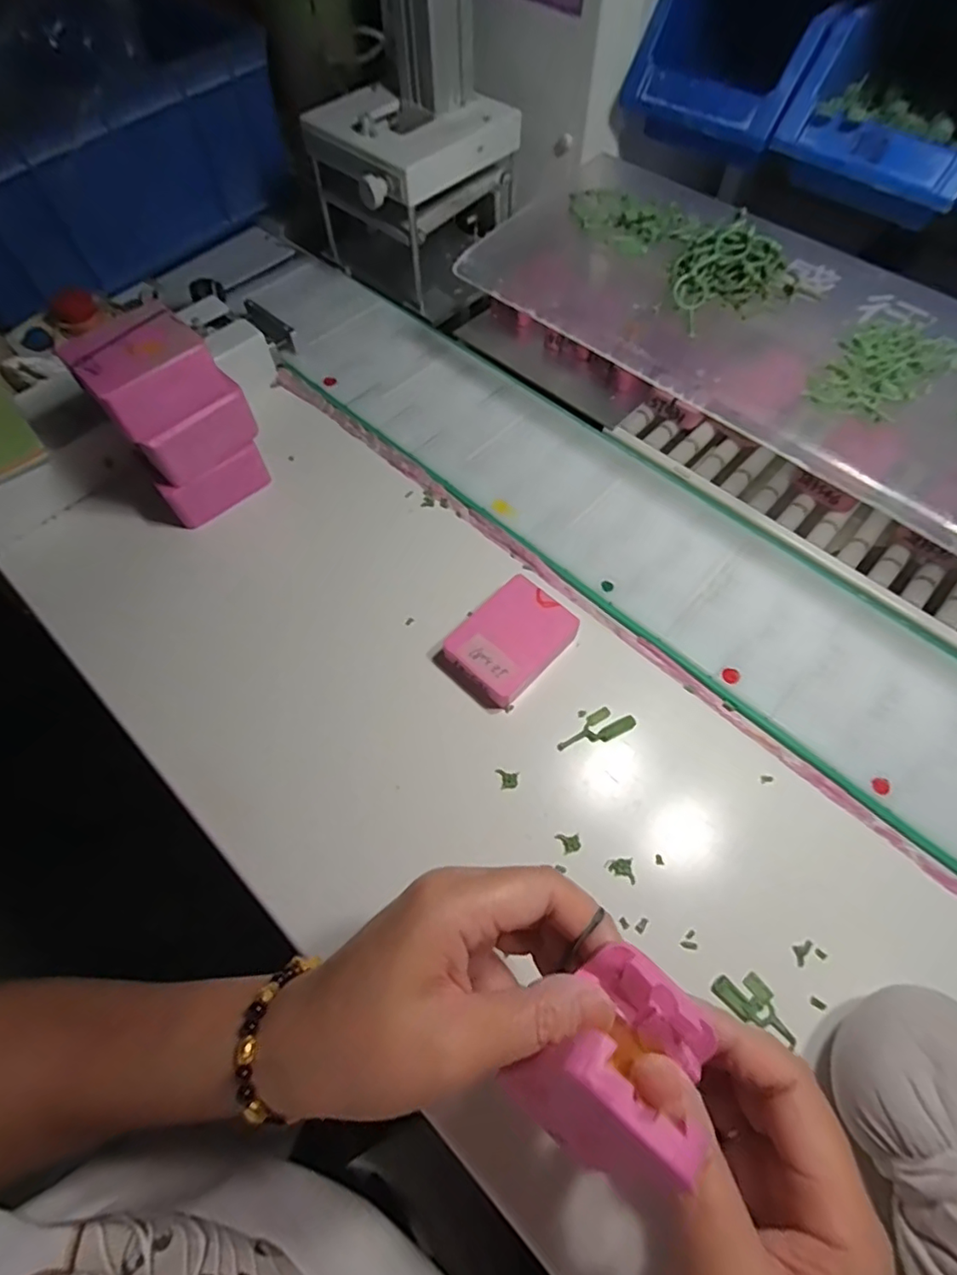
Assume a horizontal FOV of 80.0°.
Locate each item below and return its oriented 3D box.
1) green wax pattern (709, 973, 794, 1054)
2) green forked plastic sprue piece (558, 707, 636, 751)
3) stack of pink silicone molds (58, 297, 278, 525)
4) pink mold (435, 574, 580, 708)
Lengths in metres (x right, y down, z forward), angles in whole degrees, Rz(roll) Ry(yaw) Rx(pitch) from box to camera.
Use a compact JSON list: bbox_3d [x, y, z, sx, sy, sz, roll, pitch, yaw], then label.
[{"bbox_3d":[0.135,0.177,0.274,0.041,0.004,0.020,40,70,19],"label":"green wax pattern"},{"bbox_3d":[0.069,0.055,0.337,0.047,0.004,0.019,-25,65,-11],"label":"green forked plastic sprue piece"},{"bbox_3d":[-0.198,-0.145,0.377,0.077,0.108,0.062,-37,68,-17],"label":"stack of pink silicone molds"},{"bbox_3d":[0.019,0.002,0.353,0.056,0.018,0.076,37,69,18],"label":"pink mold"}]

